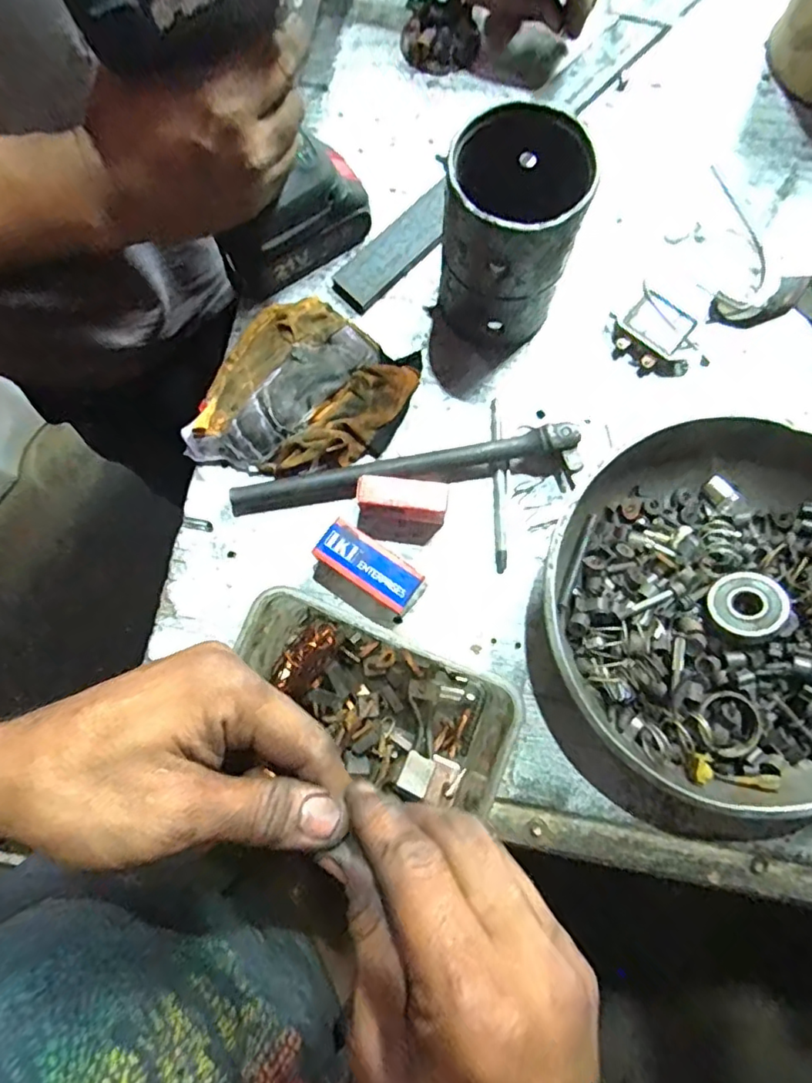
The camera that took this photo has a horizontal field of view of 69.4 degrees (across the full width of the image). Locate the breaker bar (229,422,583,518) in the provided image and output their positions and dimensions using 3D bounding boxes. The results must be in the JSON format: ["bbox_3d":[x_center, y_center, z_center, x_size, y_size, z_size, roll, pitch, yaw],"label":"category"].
[{"bbox_3d":[-0.003,-0.052,0.426,0.252,0.031,0.031,-6,79,-1],"label":"breaker bar"}]

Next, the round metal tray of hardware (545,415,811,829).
[{"bbox_3d":[0.217,0.042,0.393,0.238,0.055,0.262,39,82,8],"label":"round metal tray of hardware"}]

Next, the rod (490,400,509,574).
[{"bbox_3d":[0.069,-0.043,0.434,0.009,0.006,0.130,0,79,1],"label":"rod"}]

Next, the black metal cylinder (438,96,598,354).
[{"bbox_3d":[0.070,-0.205,0.404,0.085,0.133,0.093,0,79,1],"label":"black metal cylinder"}]

